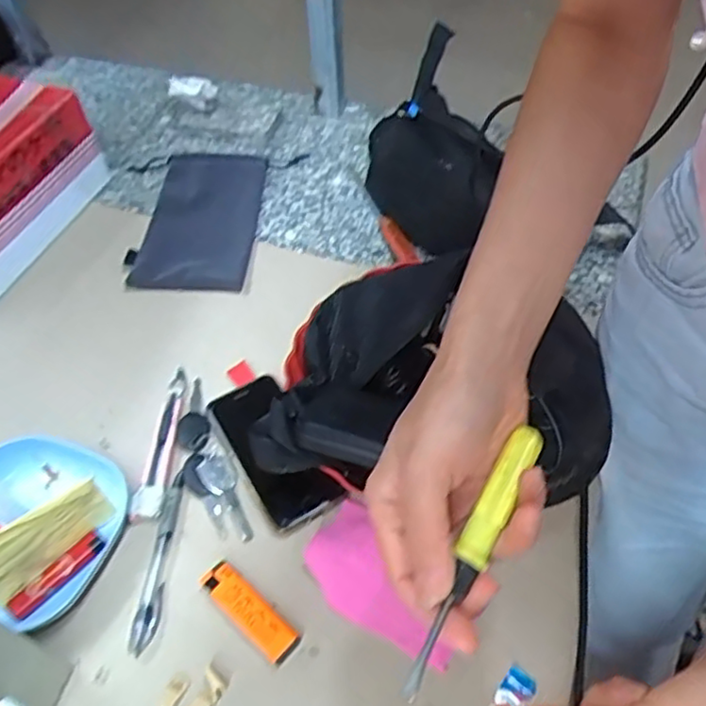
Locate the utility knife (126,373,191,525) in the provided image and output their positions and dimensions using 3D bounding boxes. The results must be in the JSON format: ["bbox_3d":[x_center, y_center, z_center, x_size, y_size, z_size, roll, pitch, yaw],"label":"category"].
[{"bbox_3d":[-0.156,0.071,0.552,0.021,0.009,0.141,3,53,3],"label":"utility knife"}]

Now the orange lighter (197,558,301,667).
[{"bbox_3d":[-0.073,0.178,0.465,0.082,0.017,0.024,35,61,24],"label":"orange lighter"}]

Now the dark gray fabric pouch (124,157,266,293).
[{"bbox_3d":[-0.161,-0.148,0.719,0.120,0.009,0.201,4,53,4],"label":"dark gray fabric pouch"}]

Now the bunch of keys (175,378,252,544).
[{"bbox_3d":[-0.122,0.085,0.548,0.036,0.007,0.155,-18,55,-12],"label":"bunch of keys"}]

